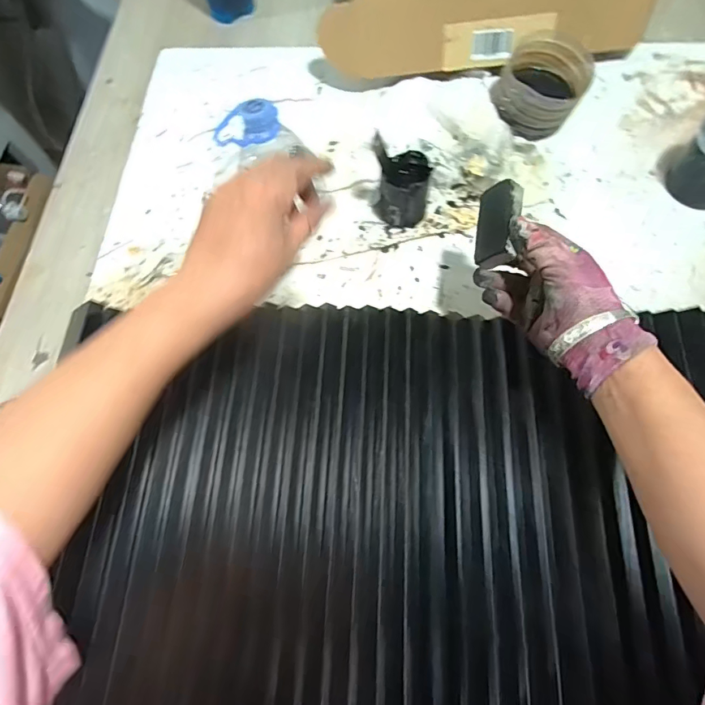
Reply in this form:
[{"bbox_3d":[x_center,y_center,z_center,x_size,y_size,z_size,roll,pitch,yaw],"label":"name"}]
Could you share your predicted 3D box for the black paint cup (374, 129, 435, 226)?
[{"bbox_3d":[0.055,-0.187,0.467,0.060,0.088,0.056,4,70,5],"label":"black paint cup"}]

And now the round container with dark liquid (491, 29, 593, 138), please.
[{"bbox_3d":[0.232,-0.327,0.532,0.100,0.063,0.101,-1,70,3],"label":"round container with dark liquid"}]

